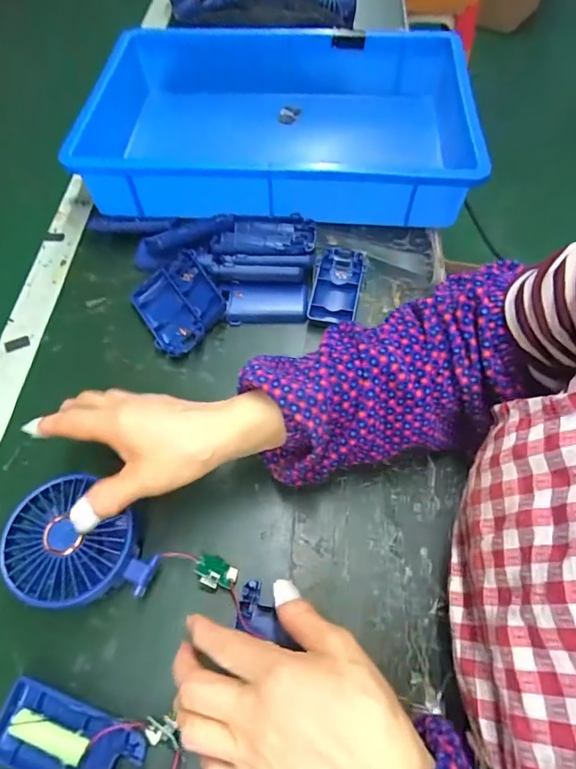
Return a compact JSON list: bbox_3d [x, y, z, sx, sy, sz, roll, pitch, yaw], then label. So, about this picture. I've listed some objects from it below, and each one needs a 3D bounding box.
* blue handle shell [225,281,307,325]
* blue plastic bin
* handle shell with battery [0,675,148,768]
[{"bbox_3d":[-0.021,-0.083,0.477,0.079,0.018,0.041,1,60,2],"label":"blue handle shell"},{"bbox_3d":[0.002,-0.327,0.585,0.460,0.078,0.305,2,60,2],"label":"blue plastic bin"},{"bbox_3d":[-0.135,0.219,0.288,0.093,0.023,0.044,16,61,10],"label":"handle shell with battery"}]

